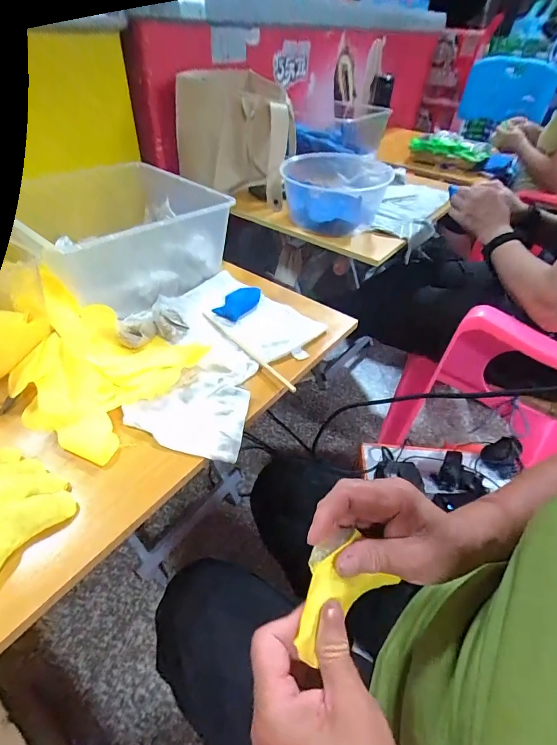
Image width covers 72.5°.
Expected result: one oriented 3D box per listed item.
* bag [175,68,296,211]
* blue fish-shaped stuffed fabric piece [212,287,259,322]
[{"bbox_3d":[-0.093,-0.545,0.875,0.264,0.226,0.145,20,45,16],"label":"bag"},{"bbox_3d":[-0.061,-0.120,0.639,0.054,0.016,0.090,26,47,21],"label":"blue fish-shaped stuffed fabric piece"}]

